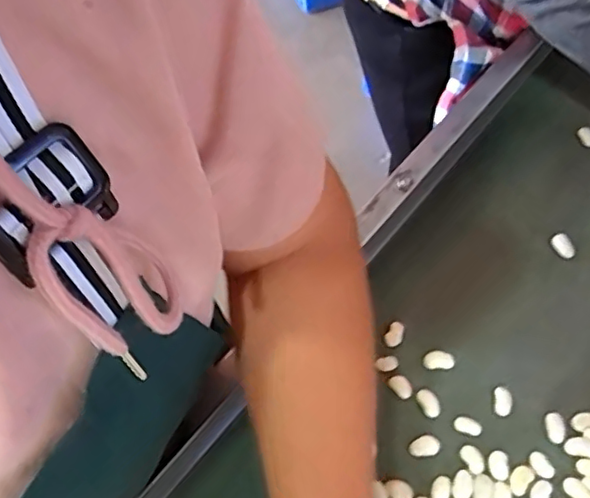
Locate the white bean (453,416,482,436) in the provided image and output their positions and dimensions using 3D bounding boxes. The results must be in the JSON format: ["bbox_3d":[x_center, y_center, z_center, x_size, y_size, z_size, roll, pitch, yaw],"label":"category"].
[{"bbox_3d":[0.127,0.130,0.445,0.020,0.004,0.011,16,67,9],"label":"white bean"}]

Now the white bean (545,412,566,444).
[{"bbox_3d":[0.191,0.131,0.443,0.013,0.004,0.022,3,66,4],"label":"white bean"}]

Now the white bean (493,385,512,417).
[{"bbox_3d":[0.157,0.115,0.455,0.013,0.004,0.022,3,66,4],"label":"white bean"}]

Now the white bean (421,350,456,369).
[{"bbox_3d":[0.112,0.086,0.472,0.024,0.004,0.015,0,66,2],"label":"white bean"}]

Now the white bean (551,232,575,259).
[{"bbox_3d":[0.234,-0.003,0.526,0.014,0.004,0.023,-24,67,-9],"label":"white bean"}]

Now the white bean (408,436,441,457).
[{"bbox_3d":[0.094,0.143,0.439,0.022,0.004,0.014,-6,66,0],"label":"white bean"}]

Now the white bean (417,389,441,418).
[{"bbox_3d":[0.101,0.116,0.454,0.013,0.004,0.021,-21,67,-7],"label":"white bean"}]

